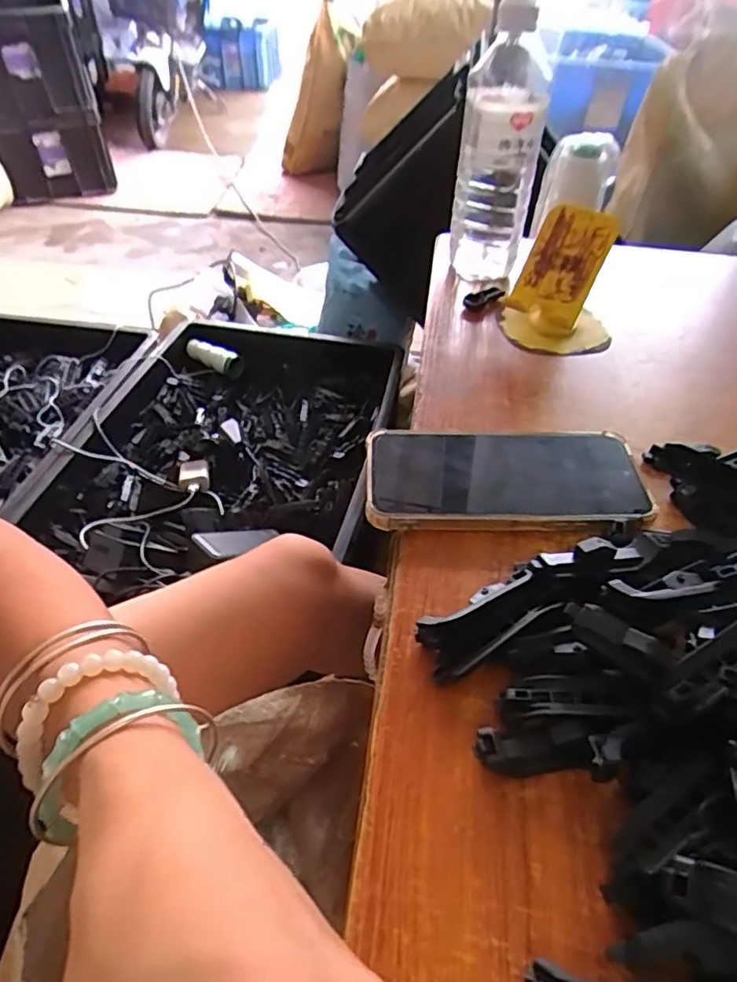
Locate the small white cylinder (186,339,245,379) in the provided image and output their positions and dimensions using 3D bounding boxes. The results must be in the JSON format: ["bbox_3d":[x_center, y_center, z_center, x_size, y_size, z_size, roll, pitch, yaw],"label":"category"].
[{"bbox_3d":[-0.271,-0.233,1.072,0.118,0.033,0.046,26,49,23],"label":"small white cylinder"}]

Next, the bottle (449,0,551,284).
[{"bbox_3d":[0.115,-0.298,0.542,0.066,0.208,0.067,10,44,9],"label":"bottle"}]

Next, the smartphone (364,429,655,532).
[{"bbox_3d":[0.082,-0.009,0.376,0.164,0.016,0.081,3,44,1],"label":"smartphone"}]

